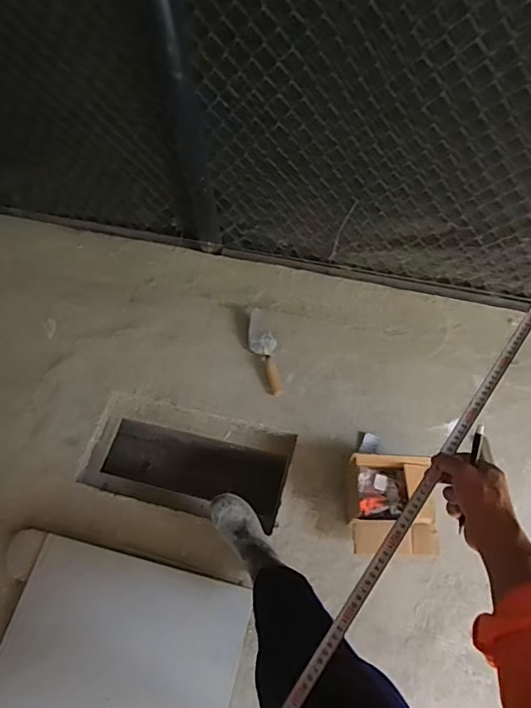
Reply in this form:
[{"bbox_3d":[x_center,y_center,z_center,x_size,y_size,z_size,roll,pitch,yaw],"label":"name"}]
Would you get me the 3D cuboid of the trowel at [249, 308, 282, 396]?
[{"bbox_3d":[-0.004,-0.012,1.604,0.091,0.043,0.319,-11,62,-3],"label":"trowel"}]

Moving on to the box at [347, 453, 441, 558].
[{"bbox_3d":[0.325,0.404,1.273,0.208,0.158,0.236,-3,63,1],"label":"box"}]

